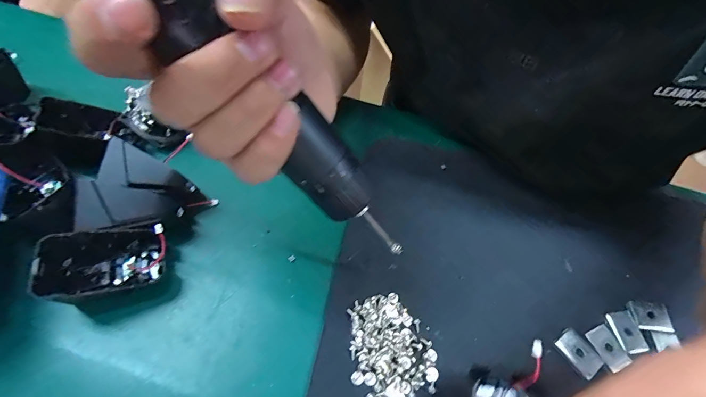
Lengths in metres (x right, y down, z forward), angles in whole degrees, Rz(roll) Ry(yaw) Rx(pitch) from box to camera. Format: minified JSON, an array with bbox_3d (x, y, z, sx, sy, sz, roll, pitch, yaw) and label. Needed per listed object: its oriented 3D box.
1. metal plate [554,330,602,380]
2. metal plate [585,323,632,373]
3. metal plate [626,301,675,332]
[{"bbox_3d":[0.158,0.107,0.239,0.021,0.005,0.028,-32,66,-23],"label":"metal plate"},{"bbox_3d":[0.180,0.105,0.242,0.017,0.004,0.027,-16,49,-5],"label":"metal plate"},{"bbox_3d":[0.224,0.087,0.257,0.030,0.004,0.022,7,57,-2],"label":"metal plate"}]

